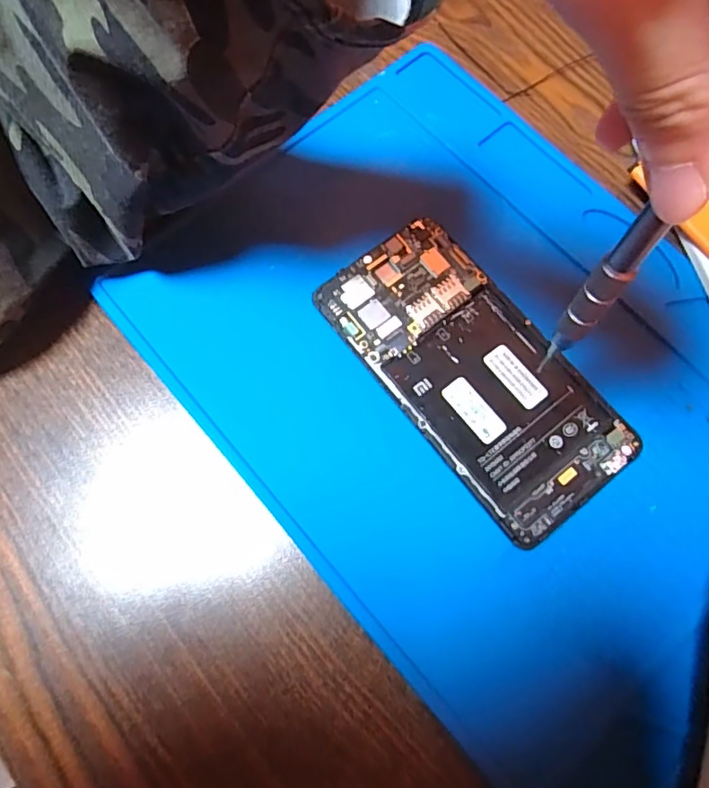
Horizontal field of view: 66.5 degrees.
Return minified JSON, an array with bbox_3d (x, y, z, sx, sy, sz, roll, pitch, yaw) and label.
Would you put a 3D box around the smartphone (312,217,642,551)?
[{"bbox_3d":[0.053,-0.010,0.245,0.071,0.010,0.145,-37,76,-10],"label":"smartphone"}]

